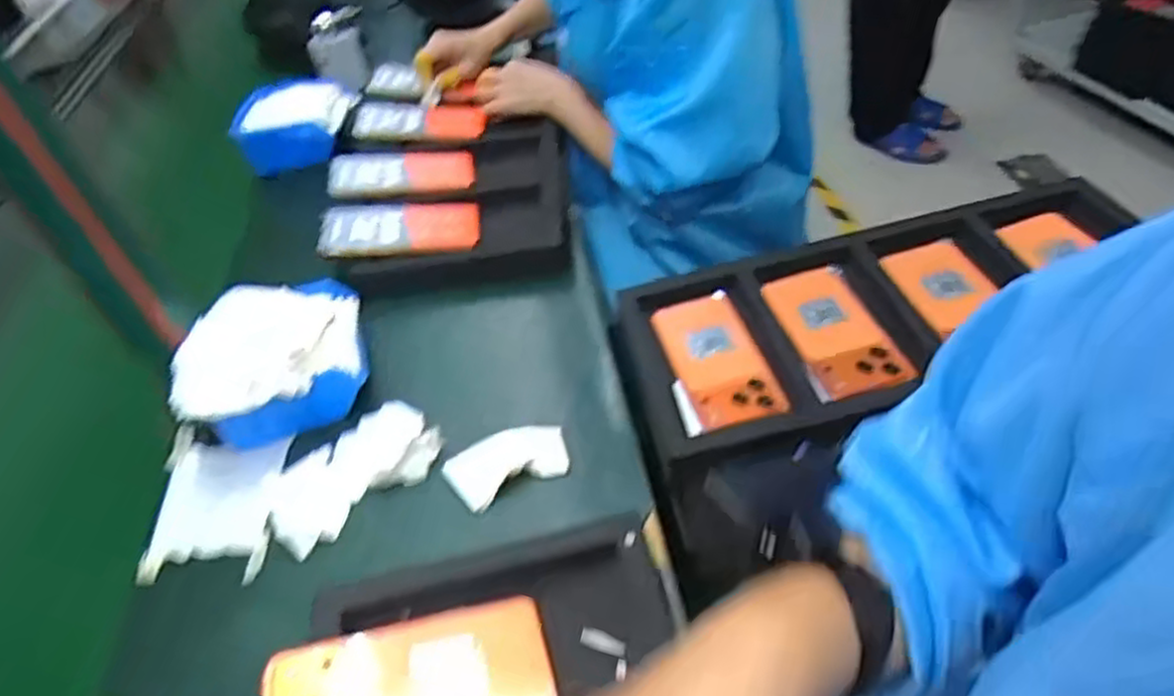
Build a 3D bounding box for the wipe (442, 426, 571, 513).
[{"bbox_3d":[-0.060,0.090,0.573,0.091,0.018,0.049,-23,45,-11],"label":"wipe"}]

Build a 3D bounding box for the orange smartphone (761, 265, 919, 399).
[{"bbox_3d":[0.226,-0.018,0.675,0.080,0.012,0.163,-15,44,-2],"label":"orange smartphone"}]

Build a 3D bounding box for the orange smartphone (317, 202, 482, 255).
[{"bbox_3d":[-0.197,-0.131,0.783,0.164,0.008,0.089,-3,45,1],"label":"orange smartphone"}]

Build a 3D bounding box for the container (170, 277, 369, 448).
[{"bbox_3d":[-0.263,0.012,0.636,0.142,0.084,0.136,-18,44,-5],"label":"container"}]

